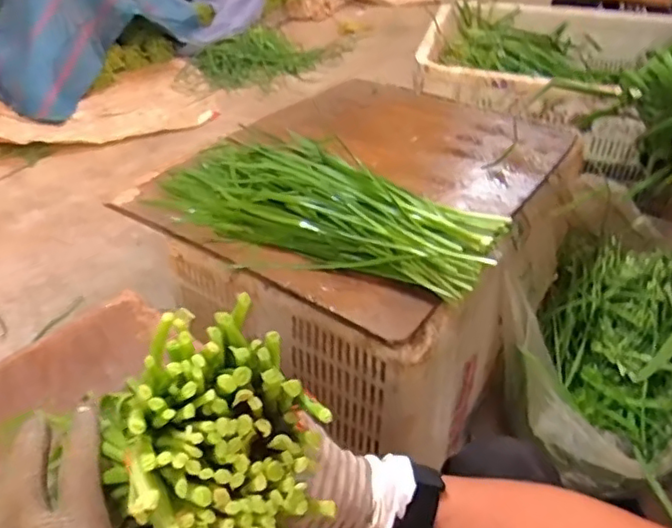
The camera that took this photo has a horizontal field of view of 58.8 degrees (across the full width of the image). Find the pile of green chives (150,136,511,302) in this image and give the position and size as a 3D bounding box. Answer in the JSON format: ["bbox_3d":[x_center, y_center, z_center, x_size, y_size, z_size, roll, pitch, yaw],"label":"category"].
[{"bbox_3d":[-0.022,-0.084,0.743,0.444,0.064,0.199,24,46,27],"label":"pile of green chives"}]

